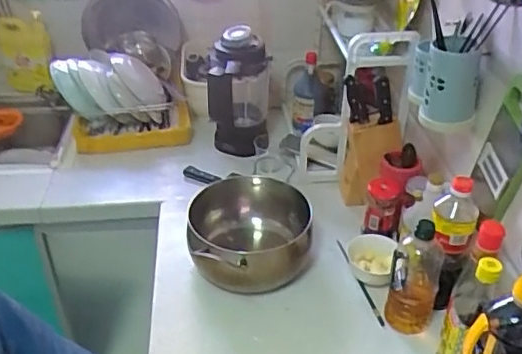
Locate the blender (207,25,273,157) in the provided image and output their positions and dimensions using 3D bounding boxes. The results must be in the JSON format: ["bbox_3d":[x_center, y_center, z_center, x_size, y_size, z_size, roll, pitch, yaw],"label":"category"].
[{"bbox_3d":[-0.051,-0.199,1.462,0.165,0.315,0.197,-3,34,-5],"label":"blender"}]

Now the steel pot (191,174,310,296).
[{"bbox_3d":[-0.022,0.117,1.175,0.246,0.133,0.265,0,34,0],"label":"steel pot"}]

